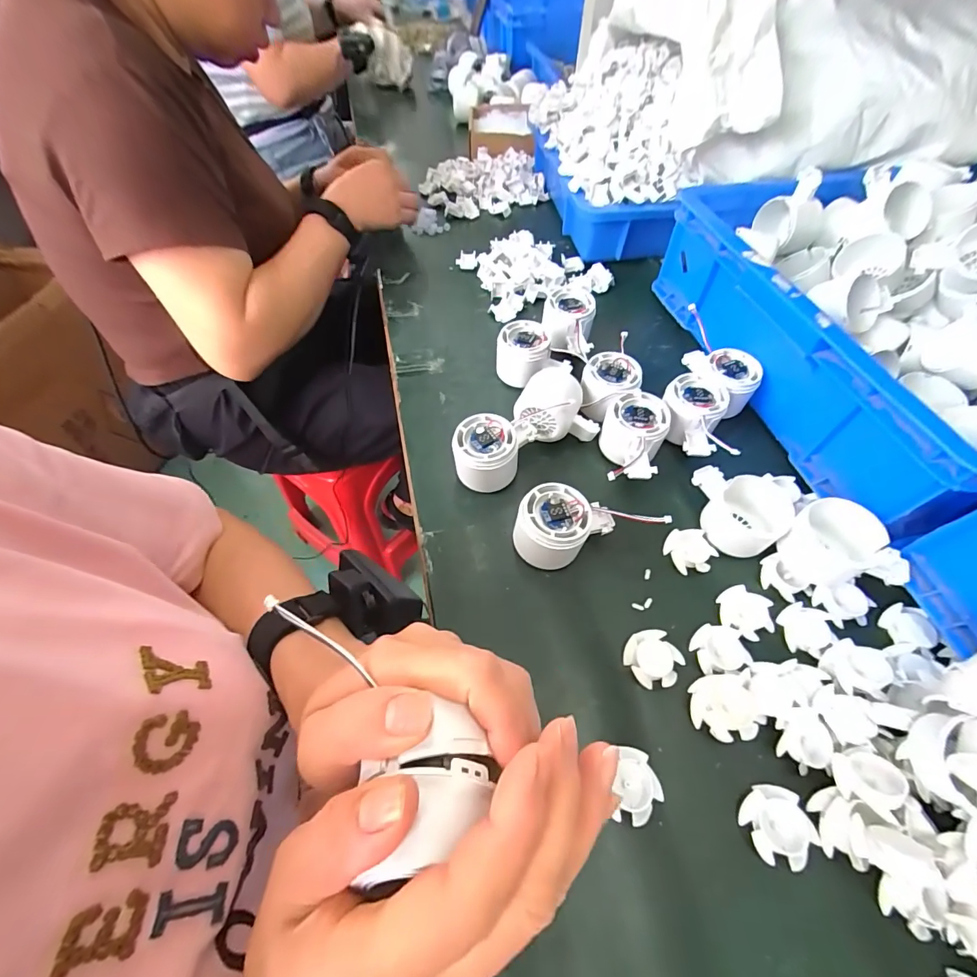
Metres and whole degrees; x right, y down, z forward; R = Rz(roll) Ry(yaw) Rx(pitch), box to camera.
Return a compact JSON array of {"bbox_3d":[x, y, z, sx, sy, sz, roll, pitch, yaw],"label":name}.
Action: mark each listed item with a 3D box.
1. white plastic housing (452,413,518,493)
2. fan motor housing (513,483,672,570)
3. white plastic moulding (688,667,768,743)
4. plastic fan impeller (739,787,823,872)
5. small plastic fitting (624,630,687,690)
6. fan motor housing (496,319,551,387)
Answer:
[{"bbox_3d":[-0.003,-0.027,0.407,0.057,0.053,0.062,0,57,1],"label":"white plastic housing"},{"bbox_3d":[0.079,0.029,0.369,0.117,0.052,0.061,-16,58,-9],"label":"fan motor housing"},{"bbox_3d":[0.167,0.153,0.308,0.041,0.020,0.042,2,57,3],"label":"white plastic moulding"},{"bbox_3d":[0.181,0.211,0.275,0.037,0.015,0.039,-23,60,-14],"label":"plastic fan impeller"},{"bbox_3d":[0.124,0.130,0.331,0.038,0.011,0.040,0,57,0],"label":"small plastic fitting"},{"bbox_3d":[0.039,-0.150,0.485,0.056,0.048,0.063,8,57,6],"label":"fan motor housing"}]

